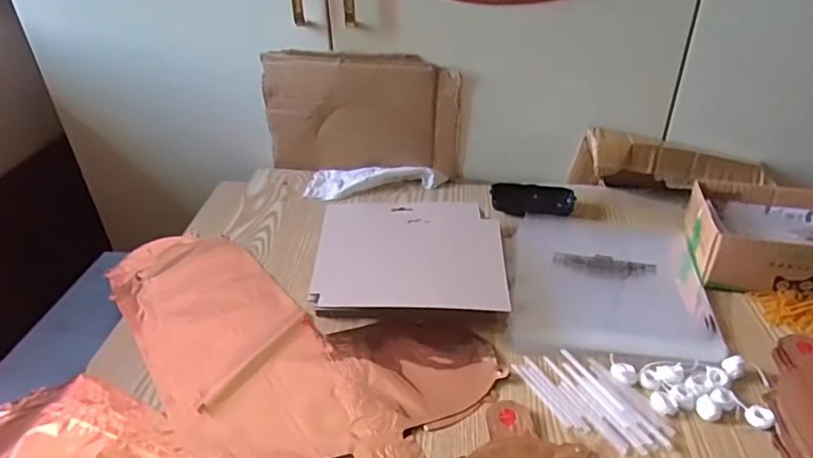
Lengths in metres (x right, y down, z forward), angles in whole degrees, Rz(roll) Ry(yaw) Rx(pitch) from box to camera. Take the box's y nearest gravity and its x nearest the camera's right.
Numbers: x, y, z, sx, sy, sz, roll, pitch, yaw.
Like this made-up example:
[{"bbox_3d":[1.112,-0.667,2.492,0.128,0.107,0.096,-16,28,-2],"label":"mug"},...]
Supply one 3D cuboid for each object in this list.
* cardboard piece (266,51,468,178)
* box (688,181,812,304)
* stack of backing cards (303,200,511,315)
[{"bbox_3d":[-0.065,-0.157,0.794,0.276,0.177,0.020,4,35,7],"label":"cardboard piece"},{"bbox_3d":[0.436,0.009,0.644,0.192,0.067,0.150,4,35,7],"label":"box"},{"bbox_3d":[0.004,0.035,0.638,0.208,0.039,0.193,1,35,2],"label":"stack of backing cards"}]

